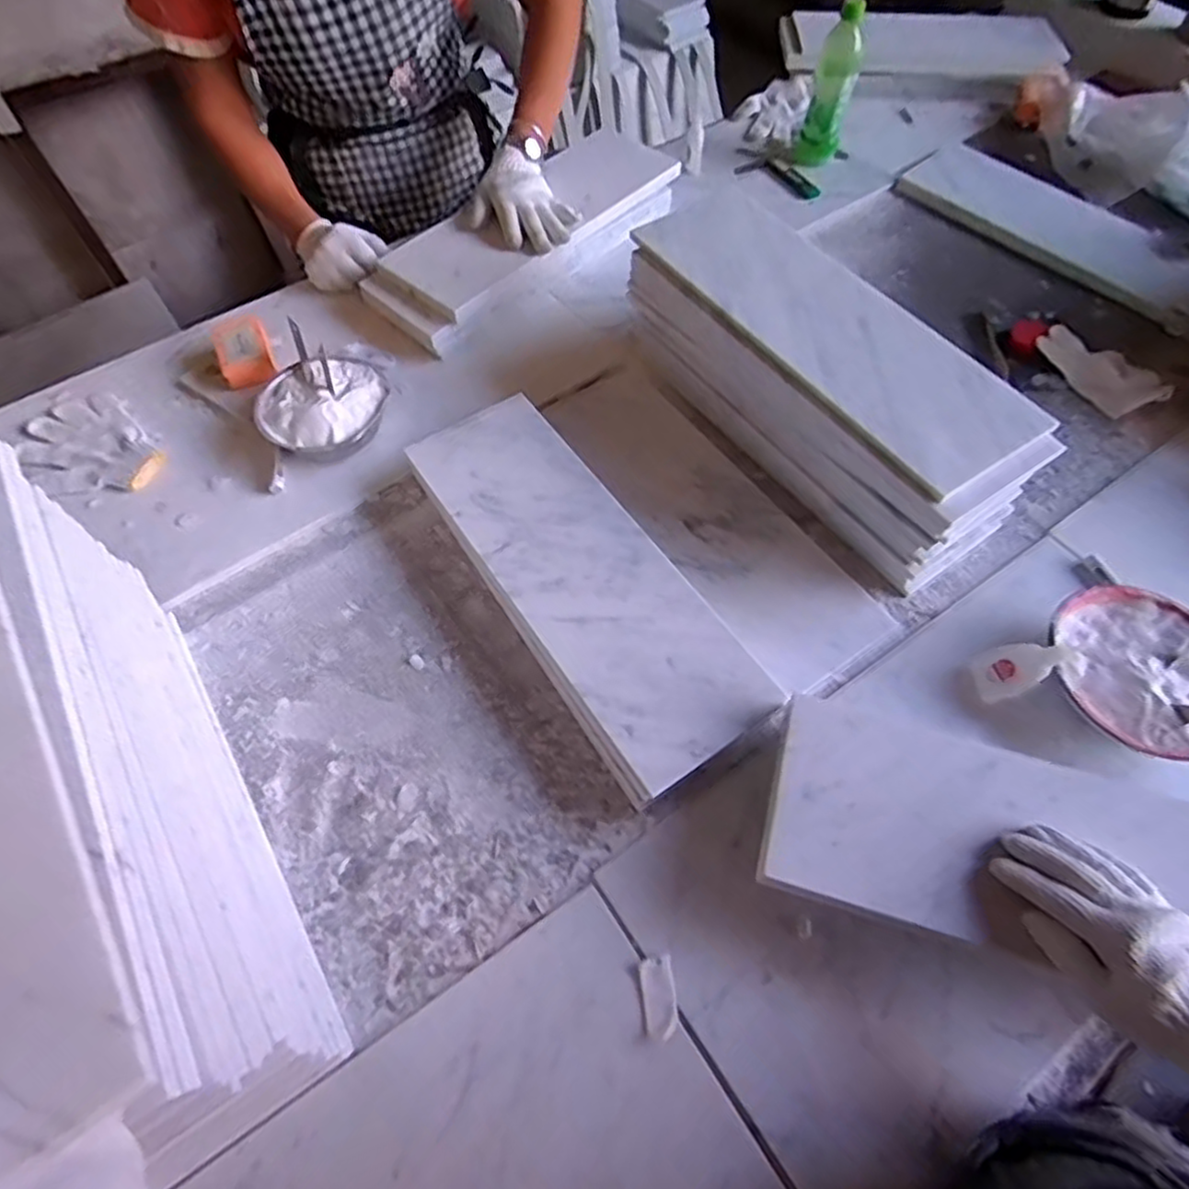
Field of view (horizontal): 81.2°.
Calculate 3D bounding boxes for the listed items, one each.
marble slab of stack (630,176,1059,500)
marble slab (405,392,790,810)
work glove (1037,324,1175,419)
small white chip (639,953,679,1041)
[{"bbox_3d":[0.233,-0.298,0.727,0.168,0.028,0.490,-30,65,-14],"label":"marble slab of stack"},{"bbox_3d":[-0.019,-0.027,0.699,0.159,0.024,0.452,-31,65,-14],"label":"marble slab"},{"bbox_3d":[0.621,-0.279,0.858,0.075,0.015,0.152,-38,67,-4],"label":"work glove"},{"bbox_3d":[0.051,0.316,0.545,0.026,0.004,0.055,-6,61,-1],"label":"small white chip"}]

